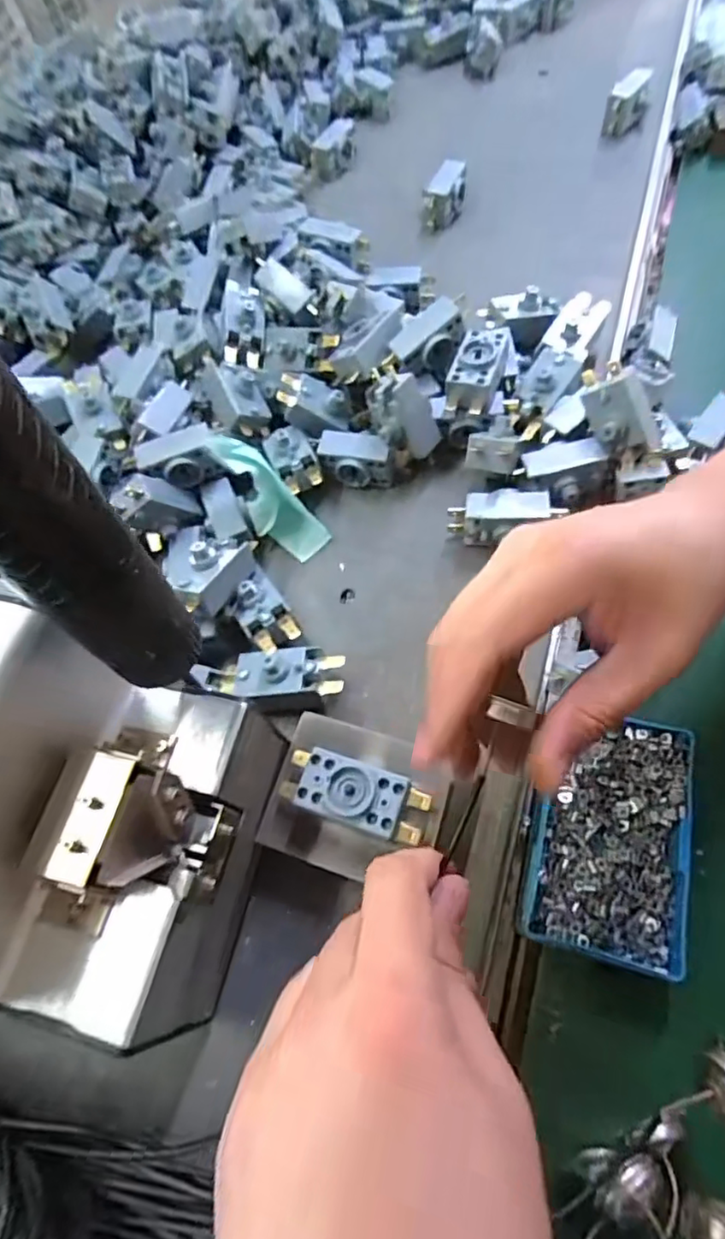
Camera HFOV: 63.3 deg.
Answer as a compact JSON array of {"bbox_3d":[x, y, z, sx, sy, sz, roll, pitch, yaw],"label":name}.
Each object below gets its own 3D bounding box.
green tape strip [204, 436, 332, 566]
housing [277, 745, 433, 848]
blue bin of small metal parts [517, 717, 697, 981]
[{"bbox_3d":[-0.060,-0.075,0.359,0.029,0.087,0.026,-50,31,-19],"label":"green tape strip"},{"bbox_3d":[-0.004,0.079,0.266,0.064,0.022,0.027,14,66,14],"label":"housing"},{"bbox_3d":[0.123,0.104,0.289,0.070,0.025,0.112,13,66,13],"label":"blue bin of small metal parts"}]

